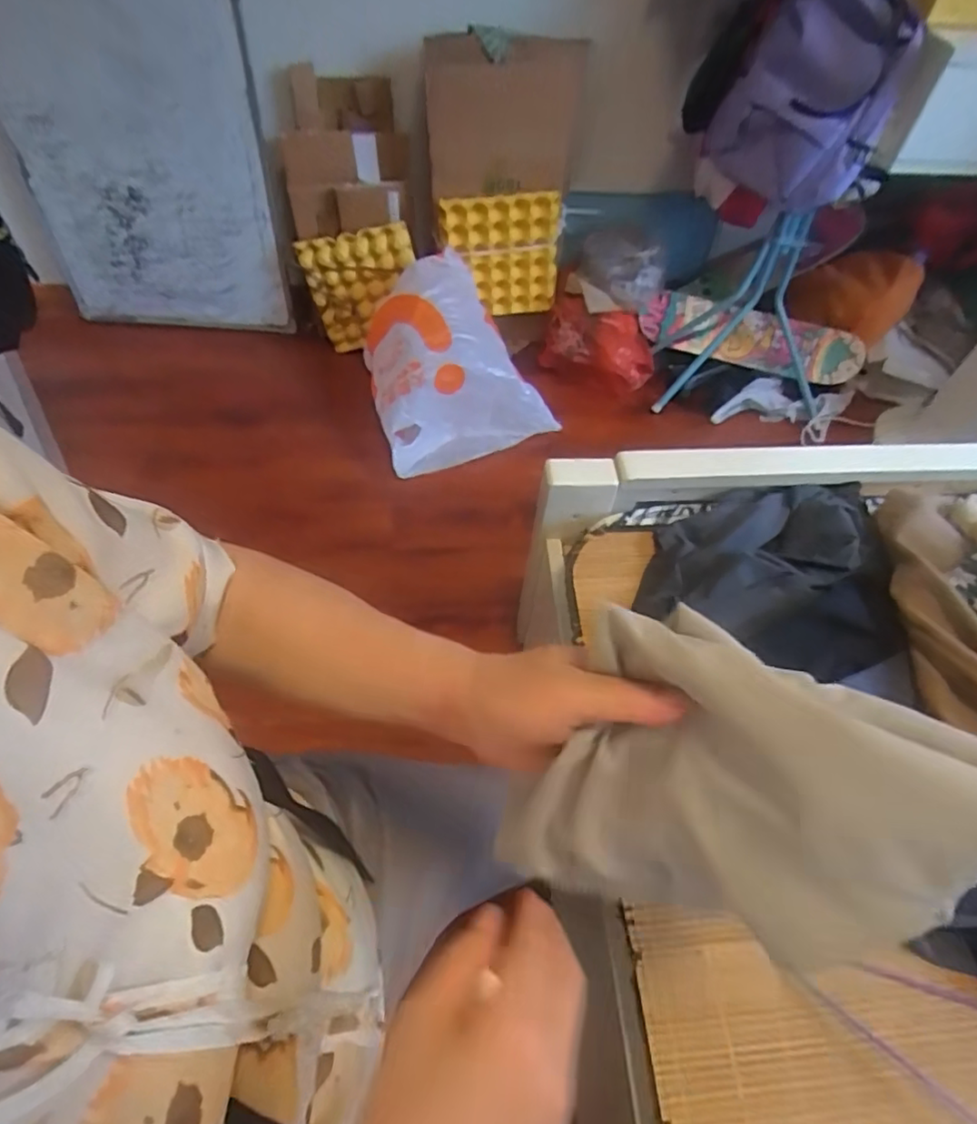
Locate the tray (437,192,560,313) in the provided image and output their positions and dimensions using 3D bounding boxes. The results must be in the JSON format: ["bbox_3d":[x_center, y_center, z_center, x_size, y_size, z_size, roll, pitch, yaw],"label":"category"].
[{"bbox_3d":[0.029,-0.768,1.549,0.296,0.278,0.059,-1,55,-4],"label":"tray"}]

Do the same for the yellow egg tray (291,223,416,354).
[{"bbox_3d":[-0.324,-0.708,1.585,0.301,0.279,0.049,-7,34,13],"label":"yellow egg tray"}]

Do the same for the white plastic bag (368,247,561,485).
[{"bbox_3d":[-0.097,-0.507,1.501,0.412,0.284,0.443,-17,57,-14],"label":"white plastic bag"}]

